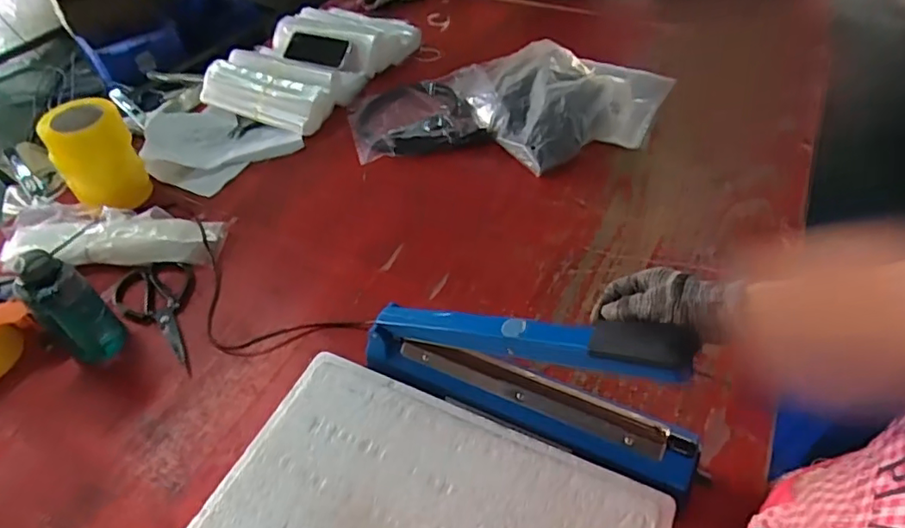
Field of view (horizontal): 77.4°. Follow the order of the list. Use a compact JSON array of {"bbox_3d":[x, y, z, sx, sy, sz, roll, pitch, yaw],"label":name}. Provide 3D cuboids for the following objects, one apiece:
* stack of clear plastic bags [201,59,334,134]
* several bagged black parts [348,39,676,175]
[{"bbox_3d":[-0.387,-0.339,1.160,0.284,0.069,0.092,18,50,21],"label":"stack of clear plastic bags"},{"bbox_3d":[0.102,-0.326,1.114,0.629,0.066,0.374,9,48,13],"label":"several bagged black parts"}]

